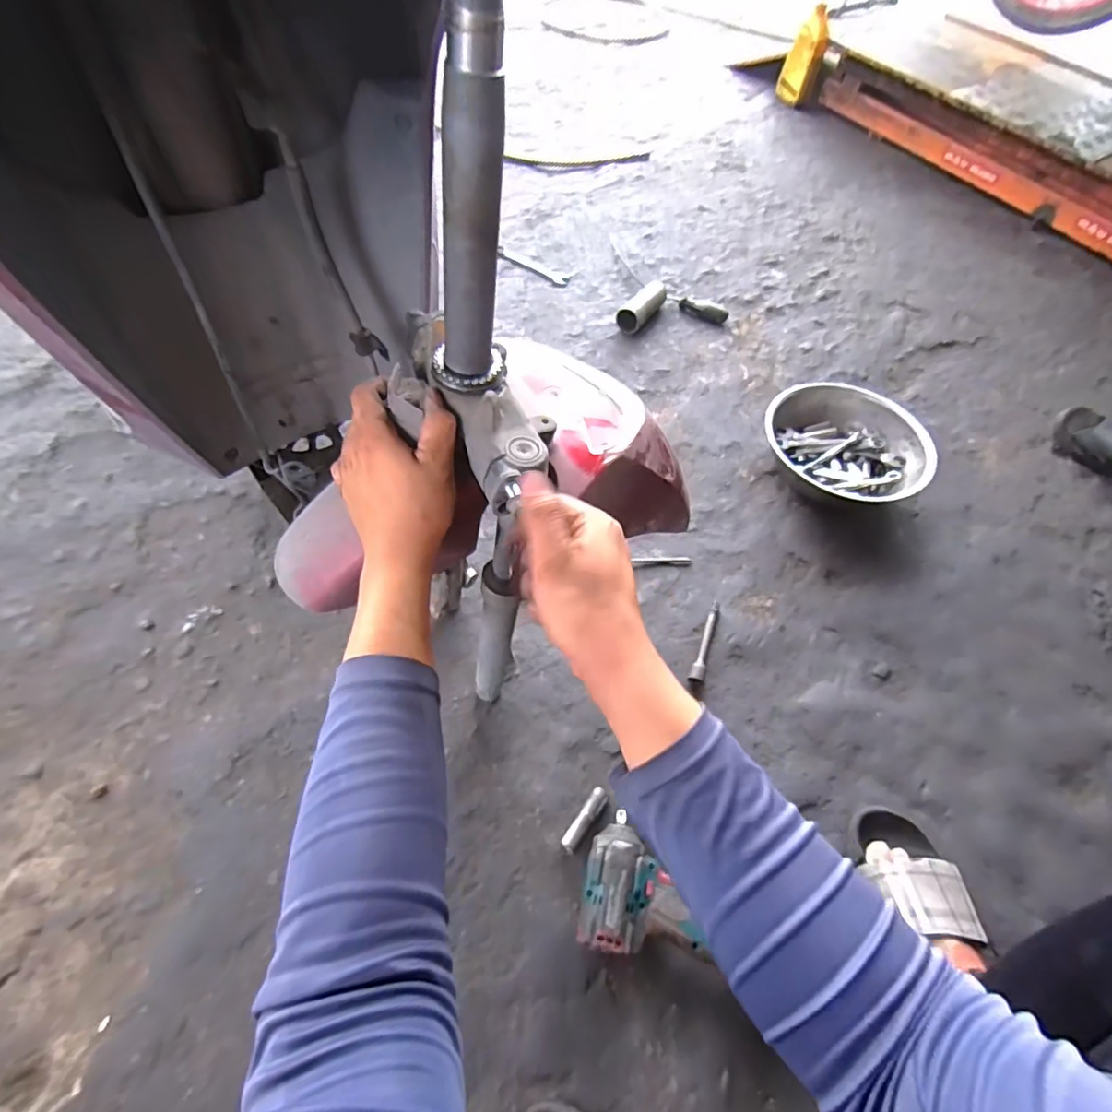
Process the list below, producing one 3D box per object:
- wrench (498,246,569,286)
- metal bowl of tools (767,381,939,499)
[{"bbox_3d":[-0.053,-0.658,1.219,0.186,0.010,0.037,31,63,14],"label":"wrench"},{"bbox_3d":[0.482,-0.191,0.931,0.250,0.092,0.251,1,60,-2],"label":"metal bowl of tools"}]

